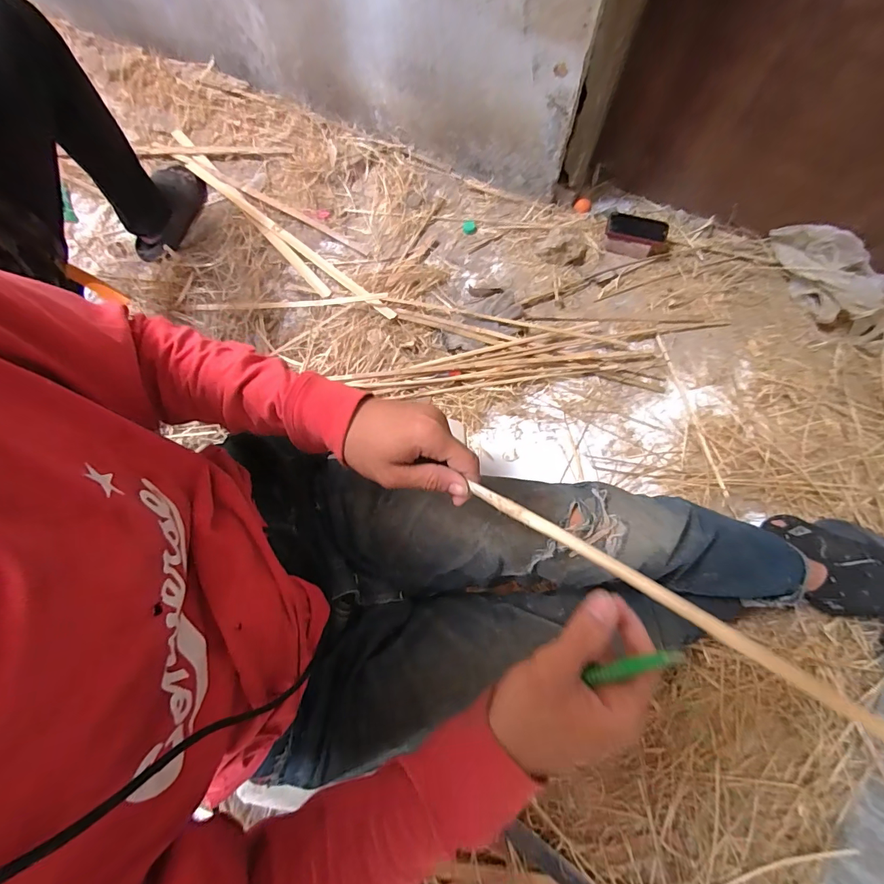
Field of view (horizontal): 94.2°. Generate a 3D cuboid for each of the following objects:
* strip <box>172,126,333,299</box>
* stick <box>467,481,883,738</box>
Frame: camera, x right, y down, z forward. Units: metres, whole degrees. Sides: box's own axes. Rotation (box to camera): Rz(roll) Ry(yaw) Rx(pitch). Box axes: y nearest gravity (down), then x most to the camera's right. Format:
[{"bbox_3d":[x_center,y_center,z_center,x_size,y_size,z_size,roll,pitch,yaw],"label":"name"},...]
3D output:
[{"bbox_3d":[-0.505,-0.604,1.053,0.028,0.014,0.711,-40,77,-10],"label":"strip"},{"bbox_3d":[0.166,0.114,0.253,0.358,0.007,0.013,30,75,30],"label":"stick"}]

